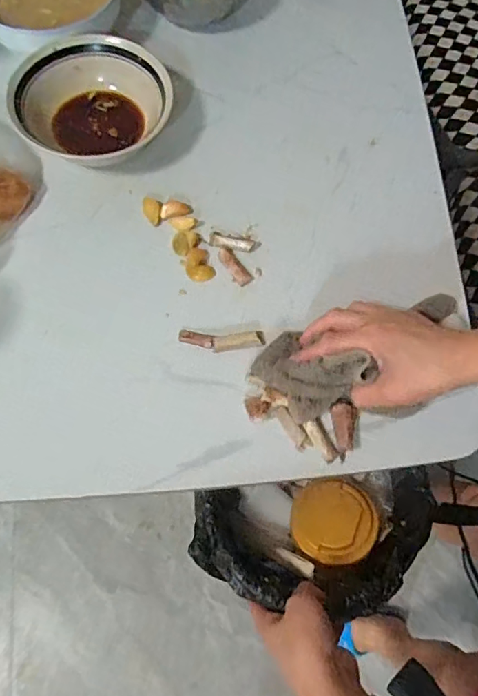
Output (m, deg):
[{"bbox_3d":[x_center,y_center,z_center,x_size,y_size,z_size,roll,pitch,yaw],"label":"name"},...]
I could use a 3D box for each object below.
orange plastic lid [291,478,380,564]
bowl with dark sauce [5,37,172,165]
[{"bbox_3d":[0.096,0.175,0.505,0.082,0.018,0.082,-4,52,5],"label":"orange plastic lid"},{"bbox_3d":[-0.159,-0.265,0.554,0.168,0.058,0.150,-8,70,-6],"label":"bowl with dark sauce"}]

